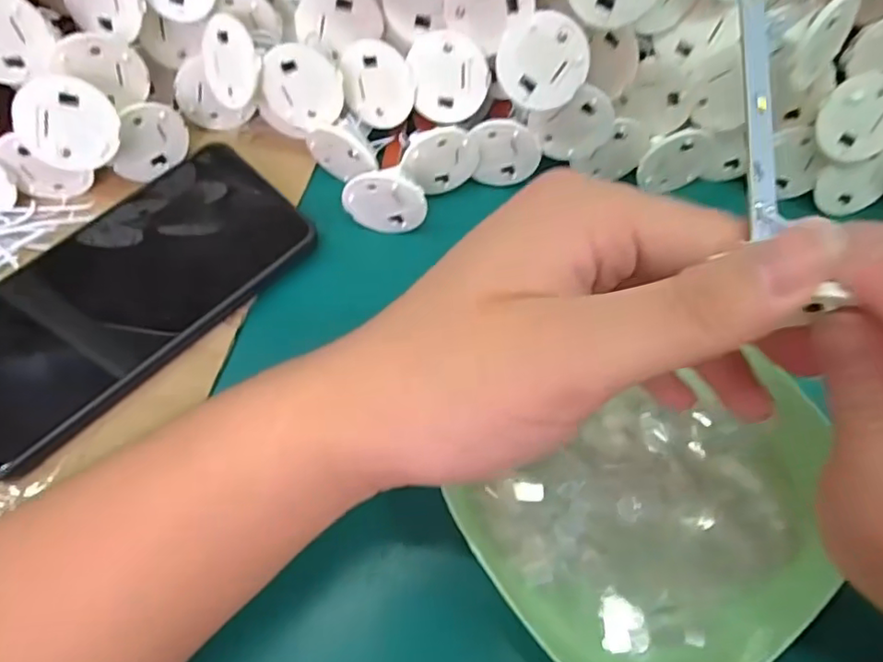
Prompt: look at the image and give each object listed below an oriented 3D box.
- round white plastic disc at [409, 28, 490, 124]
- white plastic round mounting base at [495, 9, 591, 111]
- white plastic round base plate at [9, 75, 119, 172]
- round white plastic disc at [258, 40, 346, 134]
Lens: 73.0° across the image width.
[{"bbox_3d":[0.004,-0.116,0.273,0.034,0.038,0.004,2,34,13],"label":"round white plastic disc"},{"bbox_3d":[0.043,-0.115,0.256,0.038,0.038,0.004,-10,34,23],"label":"white plastic round mounting base"},{"bbox_3d":[-0.160,-0.088,0.255,0.037,0.038,0.004,7,29,-28],"label":"white plastic round base plate"},{"bbox_3d":[-0.064,-0.111,0.275,0.037,0.037,0.004,17,42,-10],"label":"round white plastic disc"}]

